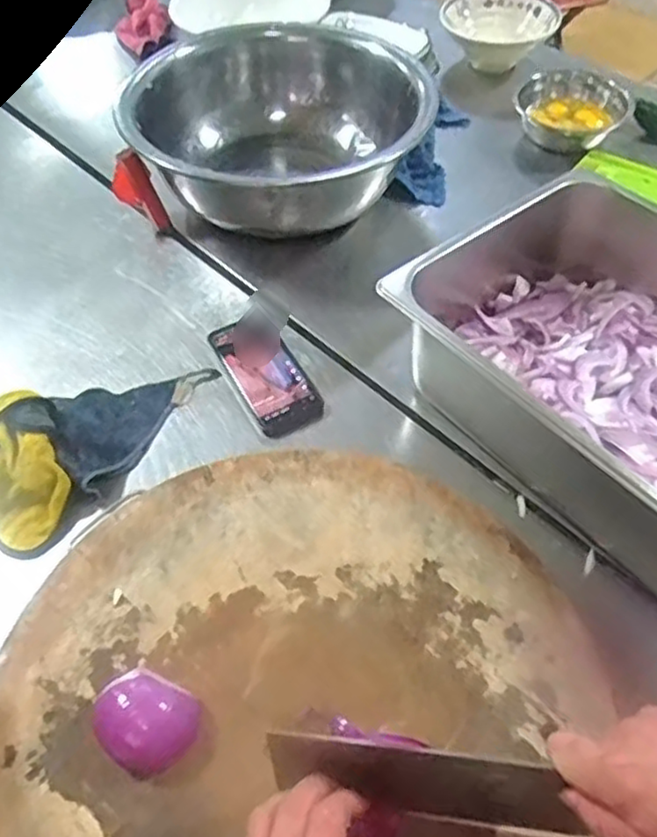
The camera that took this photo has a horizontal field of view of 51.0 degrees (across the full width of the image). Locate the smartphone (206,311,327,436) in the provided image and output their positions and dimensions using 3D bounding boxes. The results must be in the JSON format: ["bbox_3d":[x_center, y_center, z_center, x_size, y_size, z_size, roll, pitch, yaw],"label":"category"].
[{"bbox_3d":[-0.073,-0.059,0.798,0.080,0.015,0.180,-26,58,-16],"label":"smartphone"}]

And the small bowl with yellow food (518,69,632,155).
[{"bbox_3d":[0.375,-0.485,1.074,0.159,0.054,0.136,29,60,21],"label":"small bowl with yellow food"}]

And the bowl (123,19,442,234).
[{"bbox_3d":[-0.054,-0.405,0.980,0.400,0.151,0.400,-1,54,1],"label":"bowl"}]

